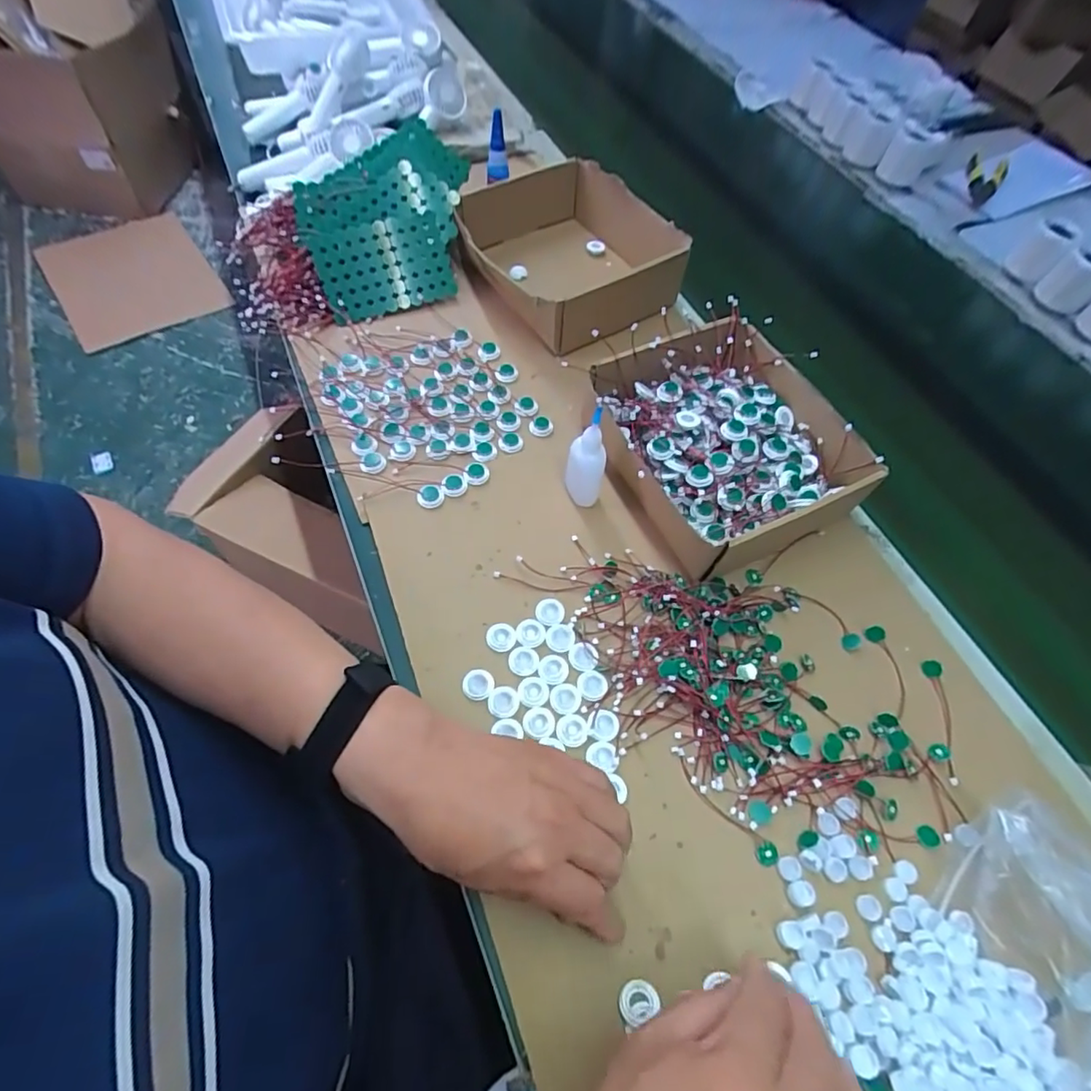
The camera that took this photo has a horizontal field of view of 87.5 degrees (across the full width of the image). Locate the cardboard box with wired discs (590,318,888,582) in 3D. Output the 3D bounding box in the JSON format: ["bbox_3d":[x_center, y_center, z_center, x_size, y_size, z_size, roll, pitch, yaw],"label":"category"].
[{"bbox_3d":[0.159,-0.095,0.519,0.198,0.068,0.214,-24,64,-17],"label":"cardboard box with wired discs"}]

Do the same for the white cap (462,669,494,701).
[{"bbox_3d":[-0.050,0.104,0.428,0.023,0.004,0.022,2,59,-3],"label":"white cap"}]

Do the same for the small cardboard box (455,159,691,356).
[{"bbox_3d":[0.017,-0.332,0.641,0.191,0.075,0.225,-29,66,-19],"label":"small cardboard box"}]

